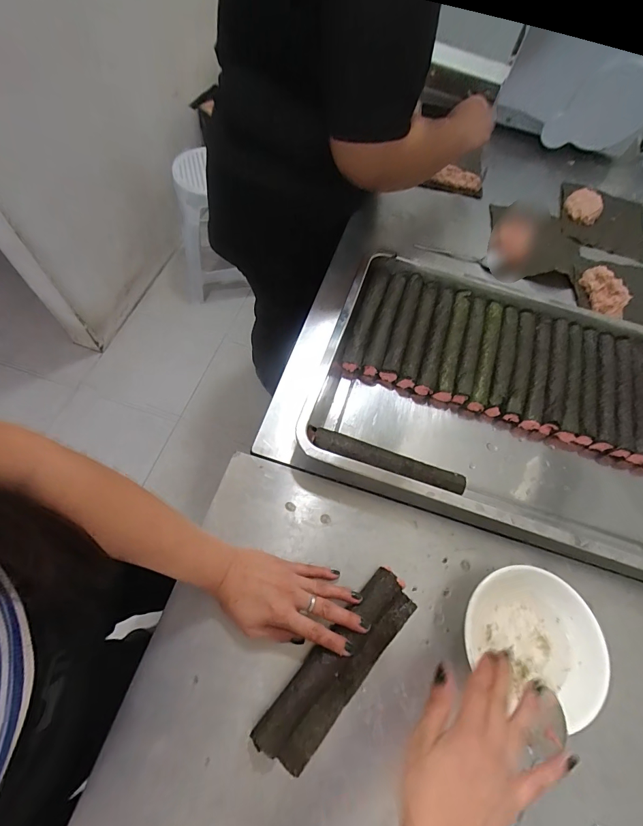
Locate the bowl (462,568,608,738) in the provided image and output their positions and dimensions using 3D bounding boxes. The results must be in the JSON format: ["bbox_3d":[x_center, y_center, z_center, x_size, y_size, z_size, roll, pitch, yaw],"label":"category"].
[{"bbox_3d":[0.224,0.235,0.405,0.139,0.040,0.123,37,67,14],"label":"bowl"}]

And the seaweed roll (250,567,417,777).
[{"bbox_3d":[0.022,0.259,0.393,0.060,0.031,0.198,42,67,16],"label":"seaweed roll"}]

